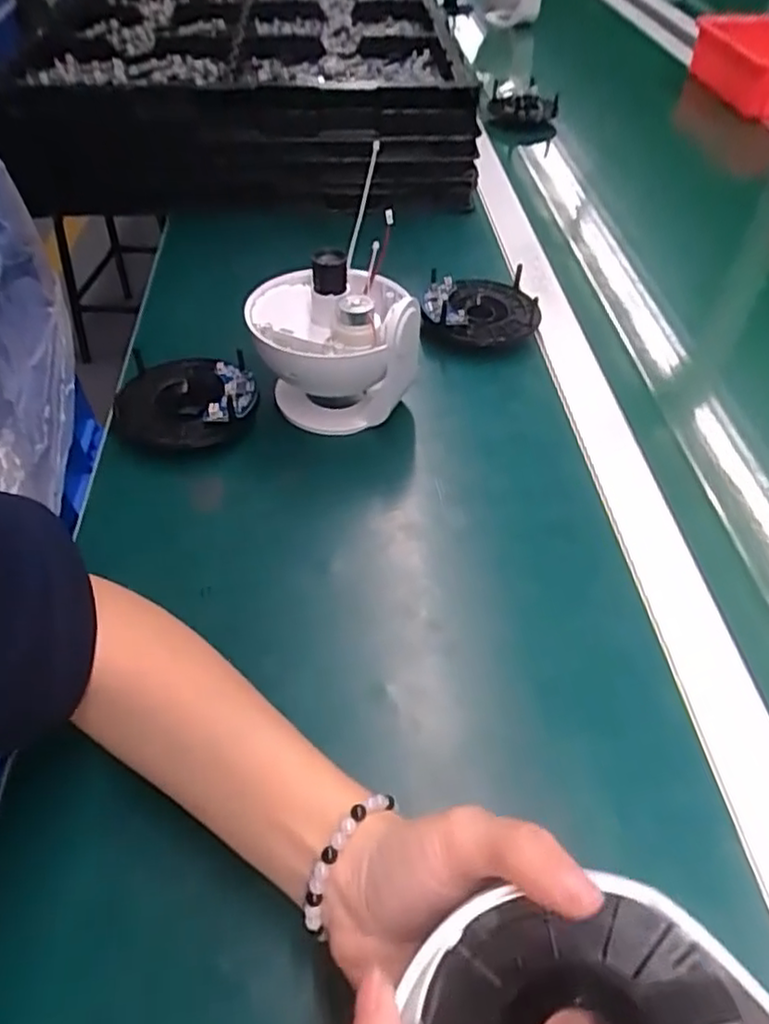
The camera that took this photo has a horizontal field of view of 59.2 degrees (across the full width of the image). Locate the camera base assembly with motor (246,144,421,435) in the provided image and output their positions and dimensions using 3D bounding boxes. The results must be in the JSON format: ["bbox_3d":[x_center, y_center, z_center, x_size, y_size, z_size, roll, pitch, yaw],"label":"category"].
[{"bbox_3d":[-0.040,-0.129,0.497,0.106,0.115,0.112,-10,49,-8],"label":"camera base assembly with motor"}]

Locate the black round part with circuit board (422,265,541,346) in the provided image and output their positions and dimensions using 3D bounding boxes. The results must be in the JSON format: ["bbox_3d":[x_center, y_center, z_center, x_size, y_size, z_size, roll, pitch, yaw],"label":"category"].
[{"bbox_3d":[0.084,-0.179,0.591,0.096,0.038,0.090,0,49,0],"label":"black round part with circuit board"}]

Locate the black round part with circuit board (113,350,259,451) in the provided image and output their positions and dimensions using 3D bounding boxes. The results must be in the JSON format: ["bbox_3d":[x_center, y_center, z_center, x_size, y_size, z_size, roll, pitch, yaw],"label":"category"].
[{"bbox_3d":[-0.145,-0.082,0.503,0.098,0.029,0.090,0,49,0],"label":"black round part with circuit board"}]

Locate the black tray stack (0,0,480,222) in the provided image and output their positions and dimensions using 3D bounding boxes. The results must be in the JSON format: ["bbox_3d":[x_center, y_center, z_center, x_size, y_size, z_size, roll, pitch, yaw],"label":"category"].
[{"bbox_3d":[-0.184,-0.534,0.859,0.503,0.137,0.502,-7,49,-6],"label":"black tray stack"}]

